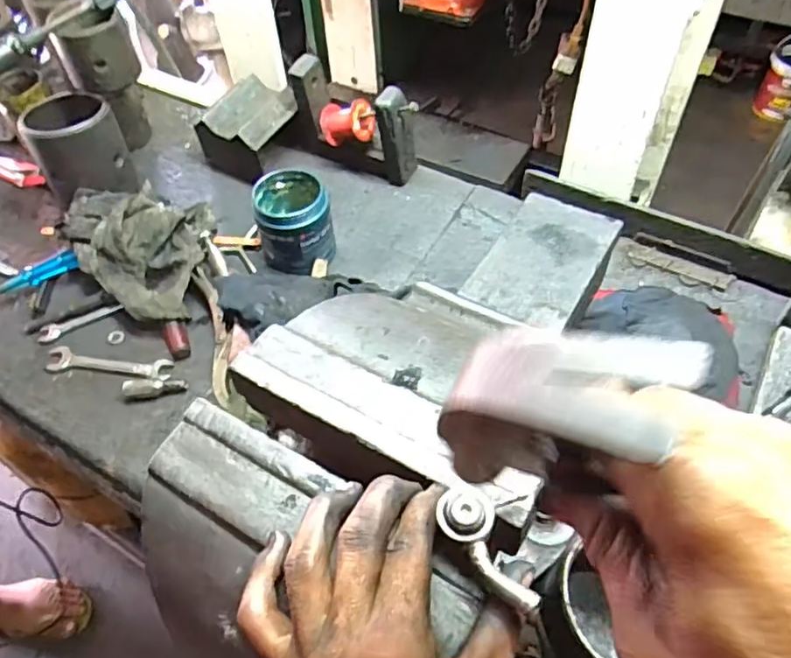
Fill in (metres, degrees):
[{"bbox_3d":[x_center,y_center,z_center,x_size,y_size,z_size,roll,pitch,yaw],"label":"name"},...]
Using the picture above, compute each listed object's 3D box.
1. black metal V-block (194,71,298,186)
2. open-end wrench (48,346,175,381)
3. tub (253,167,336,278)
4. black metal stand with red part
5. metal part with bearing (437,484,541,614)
[{"bbox_3d":[-0.206,-0.285,0.887,0.113,0.087,0.113,26,58,20],"label":"black metal V-block"},{"bbox_3d":[-0.332,0.042,0.717,0.157,0.013,0.035,7,54,8],"label":"open-end wrench"},{"bbox_3d":[-0.123,-0.132,0.764,0.093,0.087,0.096,-1,53,2],"label":"tub"},{"bbox_3d":[-0.058,-0.277,0.844,0.179,0.144,0.057,25,58,20],"label":"black metal stand with red part"},{"bbox_3d":[0.042,0.102,0.287,0.025,0.010,0.063,-22,58,-13],"label":"metal part with bearing"}]

